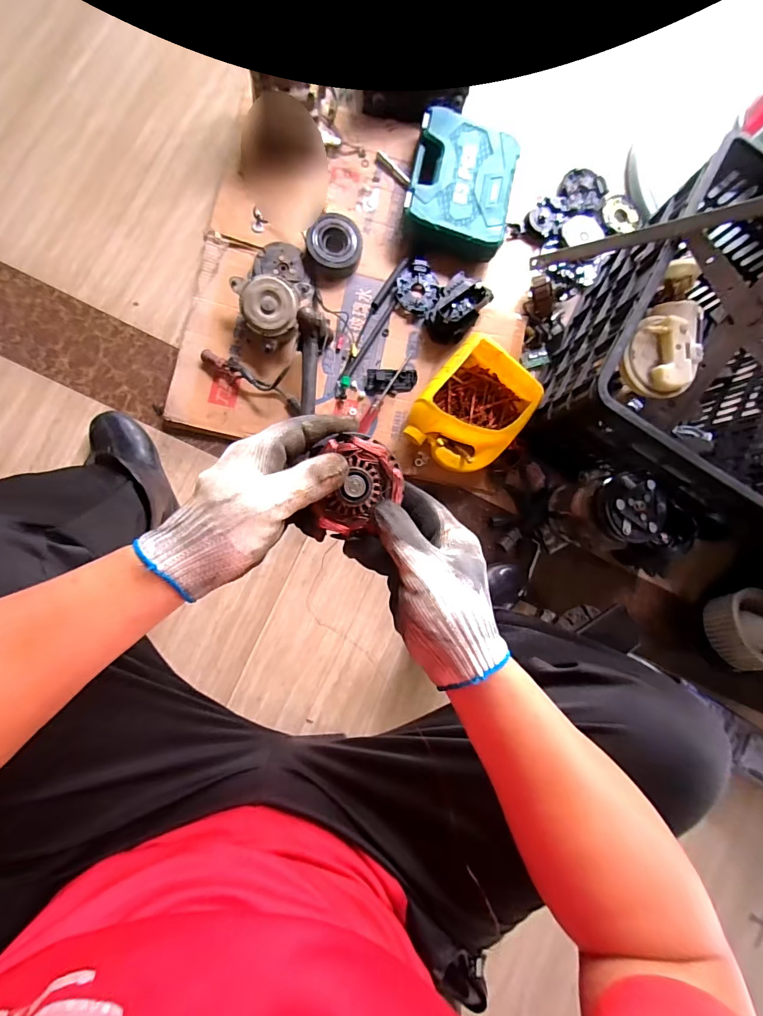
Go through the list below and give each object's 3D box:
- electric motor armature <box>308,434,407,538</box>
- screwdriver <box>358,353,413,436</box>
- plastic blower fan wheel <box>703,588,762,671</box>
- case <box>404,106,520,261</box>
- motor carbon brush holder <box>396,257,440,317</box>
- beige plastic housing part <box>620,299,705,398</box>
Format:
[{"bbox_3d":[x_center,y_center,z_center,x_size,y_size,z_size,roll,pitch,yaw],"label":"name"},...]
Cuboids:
[{"bbox_3d":[-0.016,-0.017,0.298,0.062,0.032,0.072,2,81,-4],"label":"electric motor armature"},{"bbox_3d":[0.005,-0.219,0.789,0.021,0.018,0.181,30,80,0],"label":"screwdriver"},{"bbox_3d":[0.700,0.228,0.786,0.121,0.073,0.144,-21,90,-8],"label":"plastic blower fan wheel"},{"bbox_3d":[0.155,-0.624,0.814,0.198,0.073,0.249,12,81,-3],"label":"case"},{"bbox_3d":[0.071,-0.431,0.808,0.082,0.030,0.103,4,81,-4],"label":"motor carbon brush holder"},{"bbox_3d":[0.421,-0.231,0.625,0.106,0.055,0.124,16,96,14],"label":"beige plastic housing part"}]

